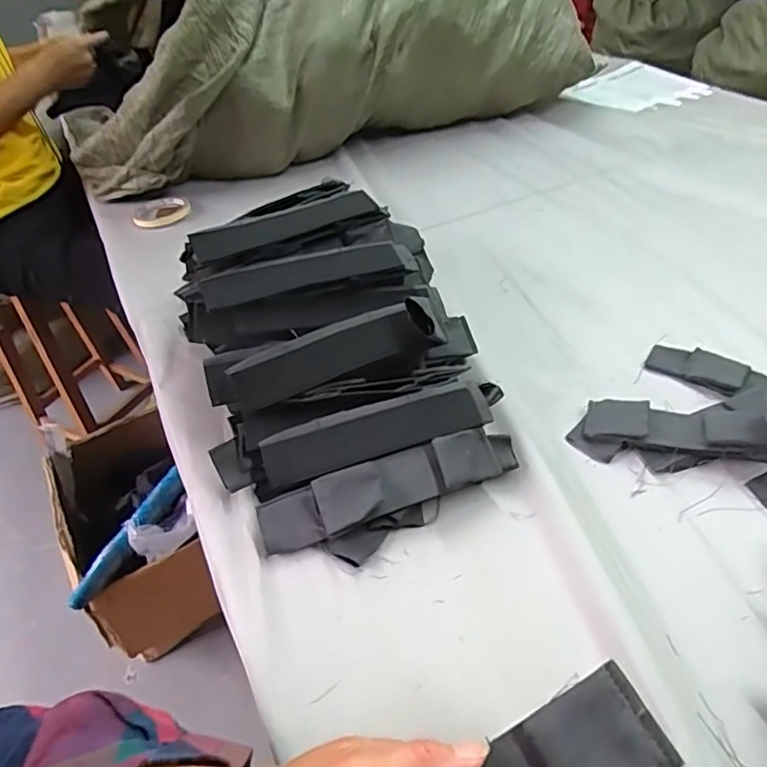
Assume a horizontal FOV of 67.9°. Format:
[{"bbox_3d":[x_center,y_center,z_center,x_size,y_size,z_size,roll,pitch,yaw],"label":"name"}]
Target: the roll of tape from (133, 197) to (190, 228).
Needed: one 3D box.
[{"bbox_3d":[-0.359,-0.279,0.923,0.088,0.013,0.083,-2,42,2],"label":"roll of tape"}]

